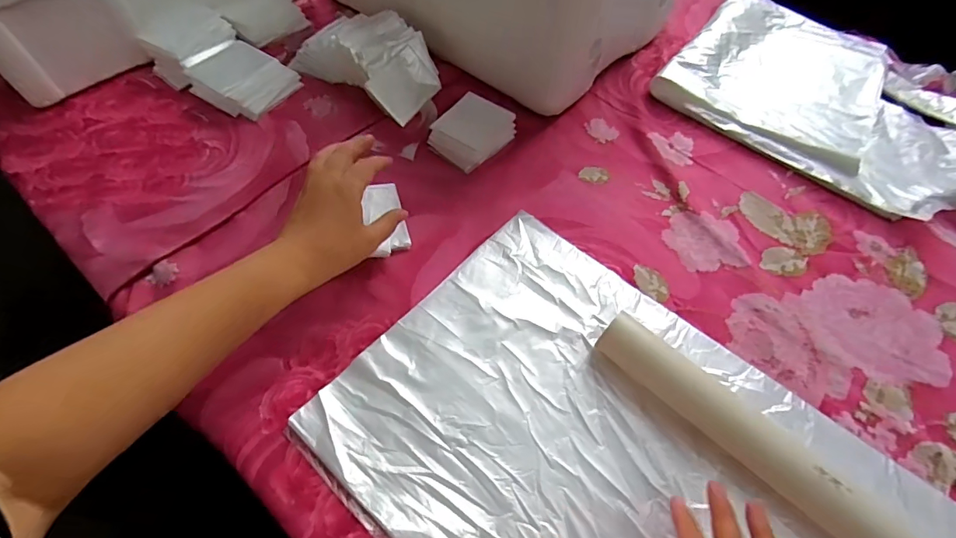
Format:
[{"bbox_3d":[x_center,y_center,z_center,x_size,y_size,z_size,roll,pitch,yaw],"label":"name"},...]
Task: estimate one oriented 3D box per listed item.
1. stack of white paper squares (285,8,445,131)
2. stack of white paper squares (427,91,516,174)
[{"bbox_3d":[-0.136,-0.264,0.564,0.184,0.055,0.109,30,63,15],"label":"stack of white paper squares"},{"bbox_3d":[-0.003,-0.161,0.522,0.066,0.034,0.090,35,64,18],"label":"stack of white paper squares"}]

